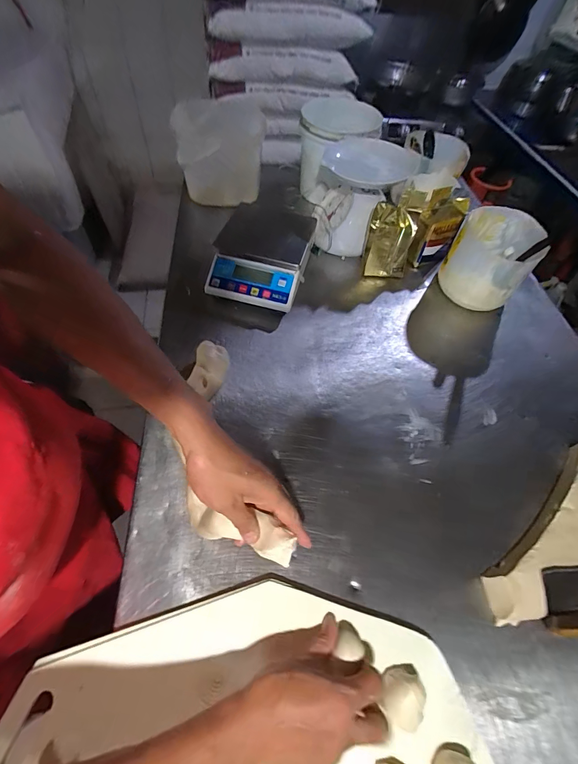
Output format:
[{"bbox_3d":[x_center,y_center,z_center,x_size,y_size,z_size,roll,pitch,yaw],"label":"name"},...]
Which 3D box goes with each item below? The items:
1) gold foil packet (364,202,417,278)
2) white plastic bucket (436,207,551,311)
[{"bbox_3d":[0.213,-0.291,0.745,0.098,0.145,0.056,15,56,7],"label":"gold foil packet"},{"bbox_3d":[0.412,-0.255,0.733,0.150,0.149,0.179,26,58,14],"label":"white plastic bucket"}]

